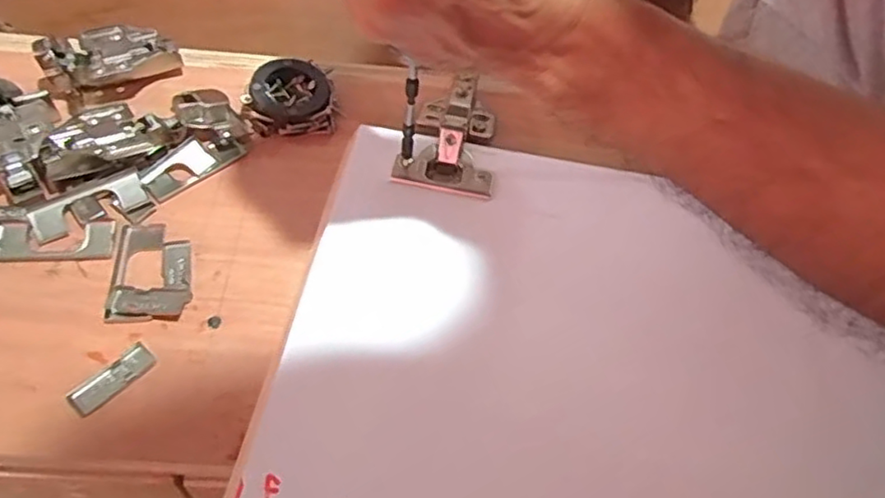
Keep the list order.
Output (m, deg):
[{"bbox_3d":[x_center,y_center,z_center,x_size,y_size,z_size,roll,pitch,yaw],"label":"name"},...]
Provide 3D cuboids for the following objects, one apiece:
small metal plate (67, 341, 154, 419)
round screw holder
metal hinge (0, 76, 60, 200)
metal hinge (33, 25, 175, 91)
[{"bbox_3d":[-0.164,0.063,0.319,0.016,0.004,0.041,36,59,20],"label":"small metal plate"},{"bbox_3d":[-0.103,-0.101,0.430,0.058,0.027,0.046,-11,55,-12],"label":"round screw holder"},{"bbox_3d":[-0.258,-0.067,0.382,0.055,0.034,0.080,-27,60,-21],"label":"metal hinge"},{"bbox_3d":[-0.223,-0.130,0.435,0.081,0.036,0.050,-16,57,-15],"label":"metal hinge"}]

